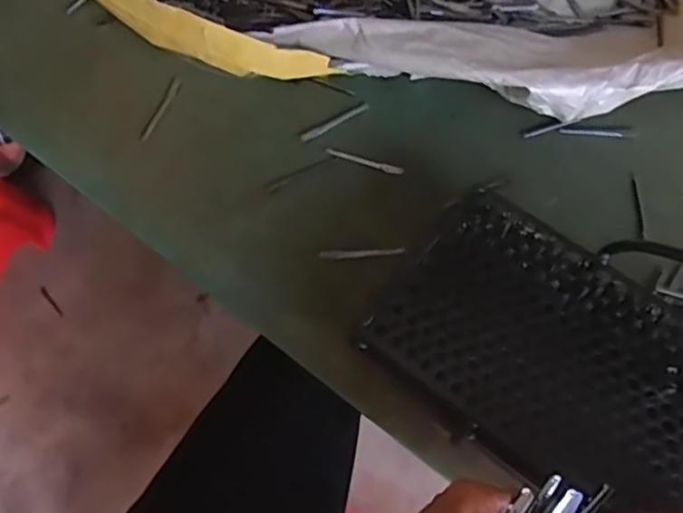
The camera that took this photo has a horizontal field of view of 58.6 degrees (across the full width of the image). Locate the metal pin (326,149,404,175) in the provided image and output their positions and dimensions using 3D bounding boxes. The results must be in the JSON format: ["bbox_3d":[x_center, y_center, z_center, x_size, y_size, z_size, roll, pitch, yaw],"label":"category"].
[{"bbox_3d":[0.019,-0.081,0.513,0.067,0.005,0.008,17,71,7],"label":"metal pin"}]

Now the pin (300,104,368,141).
[{"bbox_3d":[-0.006,-0.117,0.530,0.065,0.004,0.008,-28,72,-9],"label":"pin"}]

